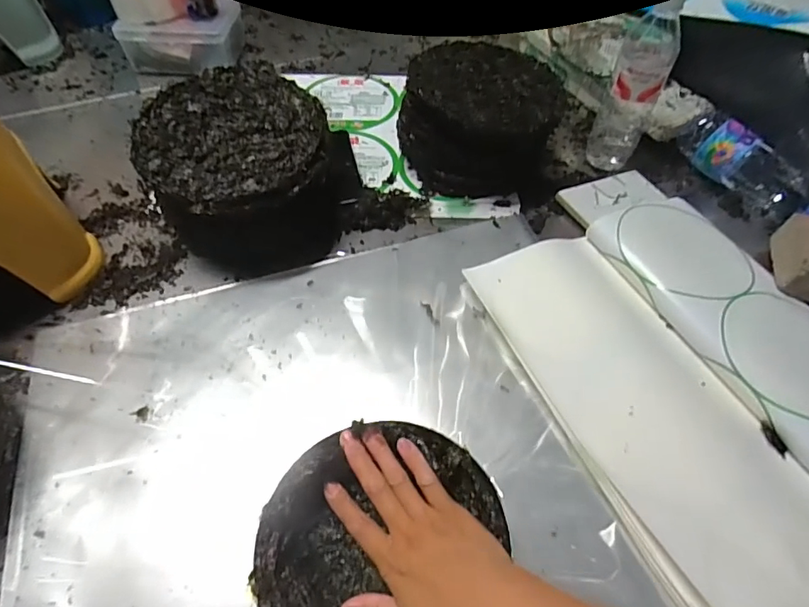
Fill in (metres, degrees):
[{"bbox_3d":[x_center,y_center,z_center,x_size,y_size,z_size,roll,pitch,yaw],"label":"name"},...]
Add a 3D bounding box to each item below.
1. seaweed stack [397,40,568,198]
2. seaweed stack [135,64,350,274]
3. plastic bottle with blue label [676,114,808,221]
[{"bbox_3d":[0.100,-0.251,0.661,0.202,0.117,0.199,2,54,0],"label":"seaweed stack"},{"bbox_3d":[-0.189,-0.155,0.573,0.190,0.133,0.197,-22,57,-16],"label":"seaweed stack"},{"bbox_3d":[0.459,-0.181,0.646,0.187,0.063,0.057,39,60,5],"label":"plastic bottle with blue label"}]

